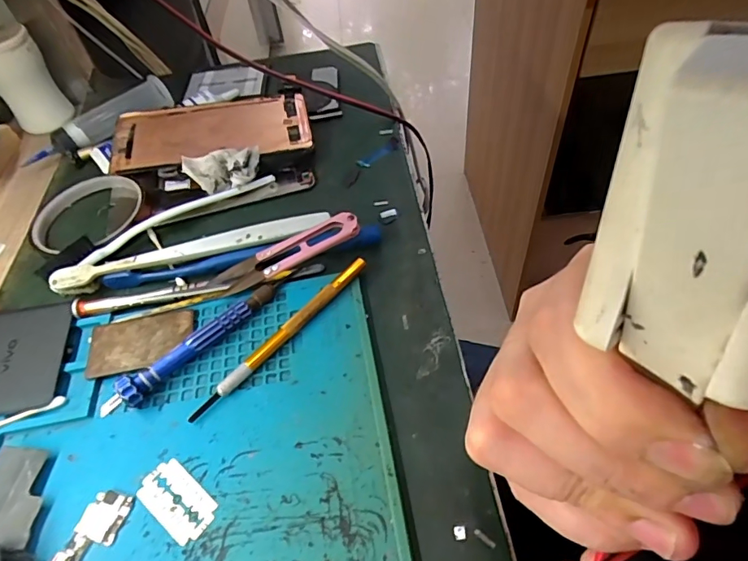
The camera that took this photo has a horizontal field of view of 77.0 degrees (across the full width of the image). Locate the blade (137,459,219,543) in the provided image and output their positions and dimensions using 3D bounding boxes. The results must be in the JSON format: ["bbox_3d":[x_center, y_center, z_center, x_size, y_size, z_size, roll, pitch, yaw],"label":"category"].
[{"bbox_3d":[-0.096,0.106,0.227,0.042,0.004,0.023,31,60,26],"label":"blade"}]

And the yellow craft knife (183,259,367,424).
[{"bbox_3d":[-0.052,0.031,0.278,0.009,0.010,0.133,34,62,27],"label":"yellow craft knife"}]

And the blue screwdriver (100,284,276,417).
[{"bbox_3d":[-0.104,0.038,0.272,0.113,0.016,0.018,-37,57,-22],"label":"blue screwdriver"}]

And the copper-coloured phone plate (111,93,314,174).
[{"bbox_3d":[-0.136,-0.127,0.395,0.158,0.004,0.074,-10,58,-7],"label":"copper-coloured phone plate"}]

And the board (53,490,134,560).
[{"bbox_3d":[-0.133,0.121,0.219,0.021,0.004,0.043,12,54,15],"label":"board"}]

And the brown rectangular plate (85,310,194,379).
[{"bbox_3d":[-0.141,0.037,0.284,0.059,0.004,0.037,-11,51,-3],"label":"brown rectangular plate"}]

